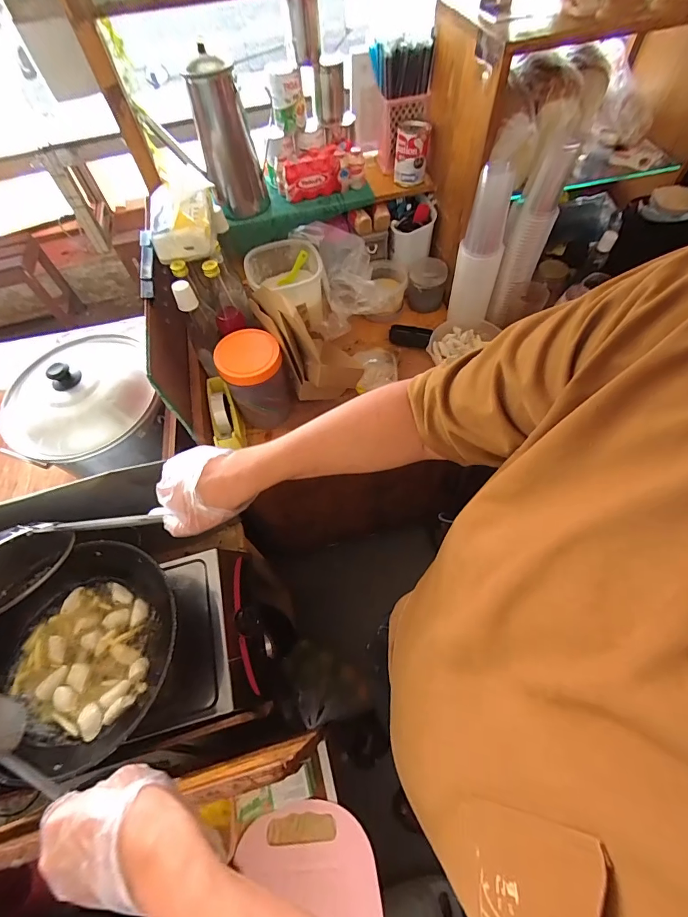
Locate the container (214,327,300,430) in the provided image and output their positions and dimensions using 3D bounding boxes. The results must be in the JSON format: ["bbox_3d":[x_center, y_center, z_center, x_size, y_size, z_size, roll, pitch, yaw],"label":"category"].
[{"bbox_3d":[-0.171,-0.159,0.807,0.126,0.165,0.120,-2,62,3],"label":"container"}]

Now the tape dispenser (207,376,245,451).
[{"bbox_3d":[-0.244,-0.084,0.822,0.053,0.073,0.165,-16,62,-5],"label":"tape dispenser"}]

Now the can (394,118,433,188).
[{"bbox_3d":[0.153,-0.698,0.893,0.072,0.103,0.090,3,62,5],"label":"can"}]

